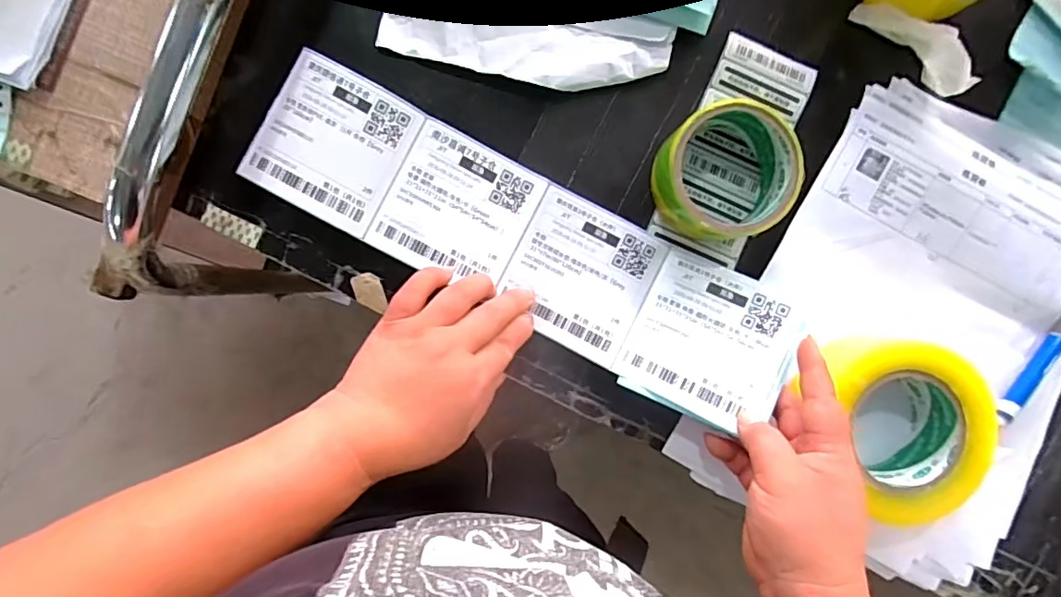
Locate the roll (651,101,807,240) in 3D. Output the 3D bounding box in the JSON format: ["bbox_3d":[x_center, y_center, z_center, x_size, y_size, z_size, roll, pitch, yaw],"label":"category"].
[{"bbox_3d":[0.134,-0.086,0.380,0.091,0.045,0.089,0,92,-6],"label":"roll"}]

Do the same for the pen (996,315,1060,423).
[{"bbox_3d":[0.385,0.047,0.411,0.014,0.015,0.104,36,88,-6],"label":"pen"}]

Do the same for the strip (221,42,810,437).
[{"bbox_3d":[-0.007,-0.042,0.385,0.389,0.033,0.103,28,89,1],"label":"strip"}]

